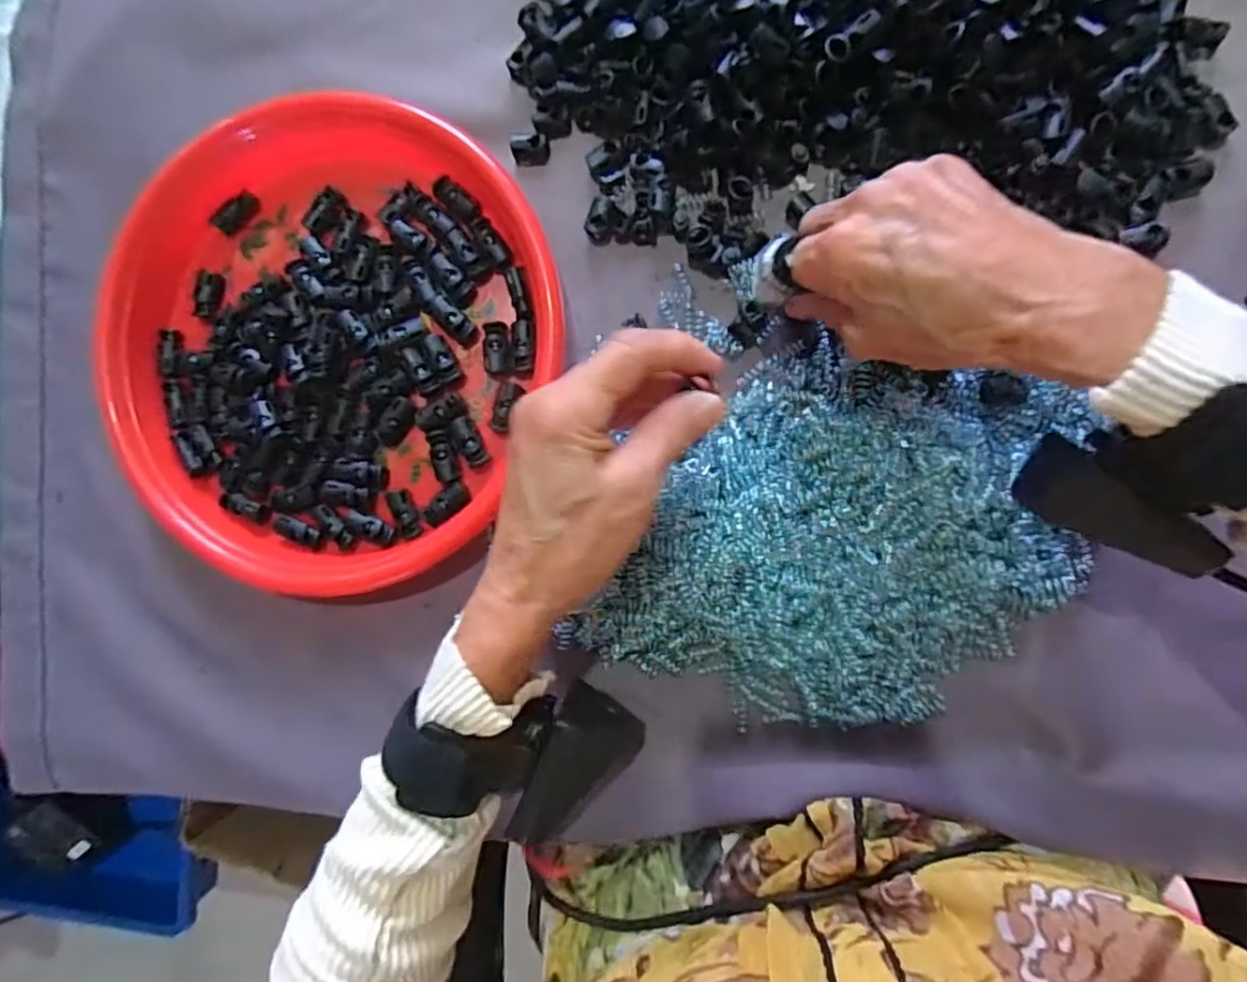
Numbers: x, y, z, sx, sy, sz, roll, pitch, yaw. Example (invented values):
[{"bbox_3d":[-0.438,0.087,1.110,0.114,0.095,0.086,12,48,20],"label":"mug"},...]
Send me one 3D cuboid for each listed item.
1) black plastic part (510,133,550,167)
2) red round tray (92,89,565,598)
[{"bbox_3d":[-0.050,-0.183,0.363,0.019,0.012,0.012,-4,89,8],"label":"black plastic part"},{"bbox_3d":[-0.162,-0.080,0.363,0.237,0.028,0.245,0,90,8],"label":"red round tray"}]

